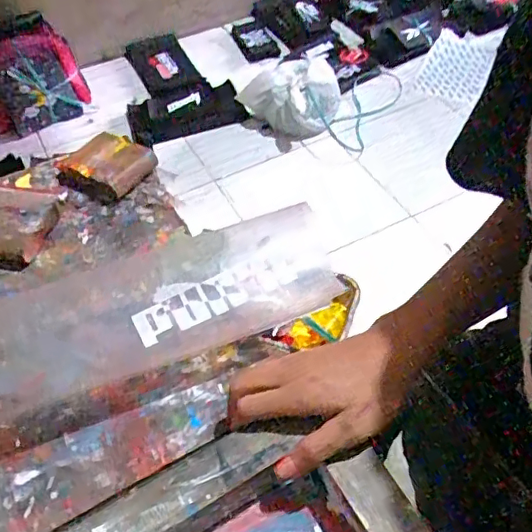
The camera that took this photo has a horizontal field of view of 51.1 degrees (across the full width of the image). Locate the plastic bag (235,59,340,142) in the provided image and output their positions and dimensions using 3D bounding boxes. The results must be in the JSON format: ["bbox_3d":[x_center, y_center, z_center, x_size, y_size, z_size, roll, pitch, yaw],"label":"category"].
[{"bbox_3d":[0.084,-0.530,1.718,0.265,0.157,0.282,-21,53,-14],"label":"plastic bag"}]

